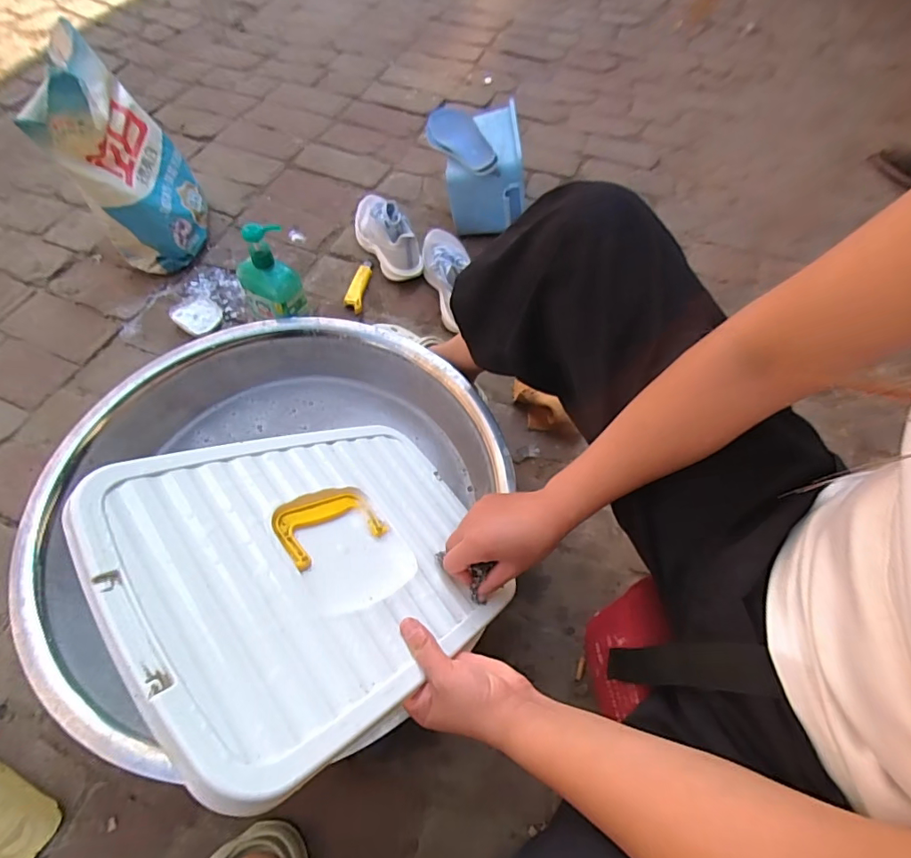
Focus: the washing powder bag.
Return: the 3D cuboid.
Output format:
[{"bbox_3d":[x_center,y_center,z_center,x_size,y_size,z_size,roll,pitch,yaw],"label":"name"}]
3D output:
[{"bbox_3d":[-0.643,-0.536,0.983,0.175,0.342,0.294,-21,61,-12],"label":"washing powder bag"}]

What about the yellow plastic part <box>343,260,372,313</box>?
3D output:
[{"bbox_3d":[-0.198,-0.296,1.025,0.033,0.034,0.131,5,59,4],"label":"yellow plastic part"}]

